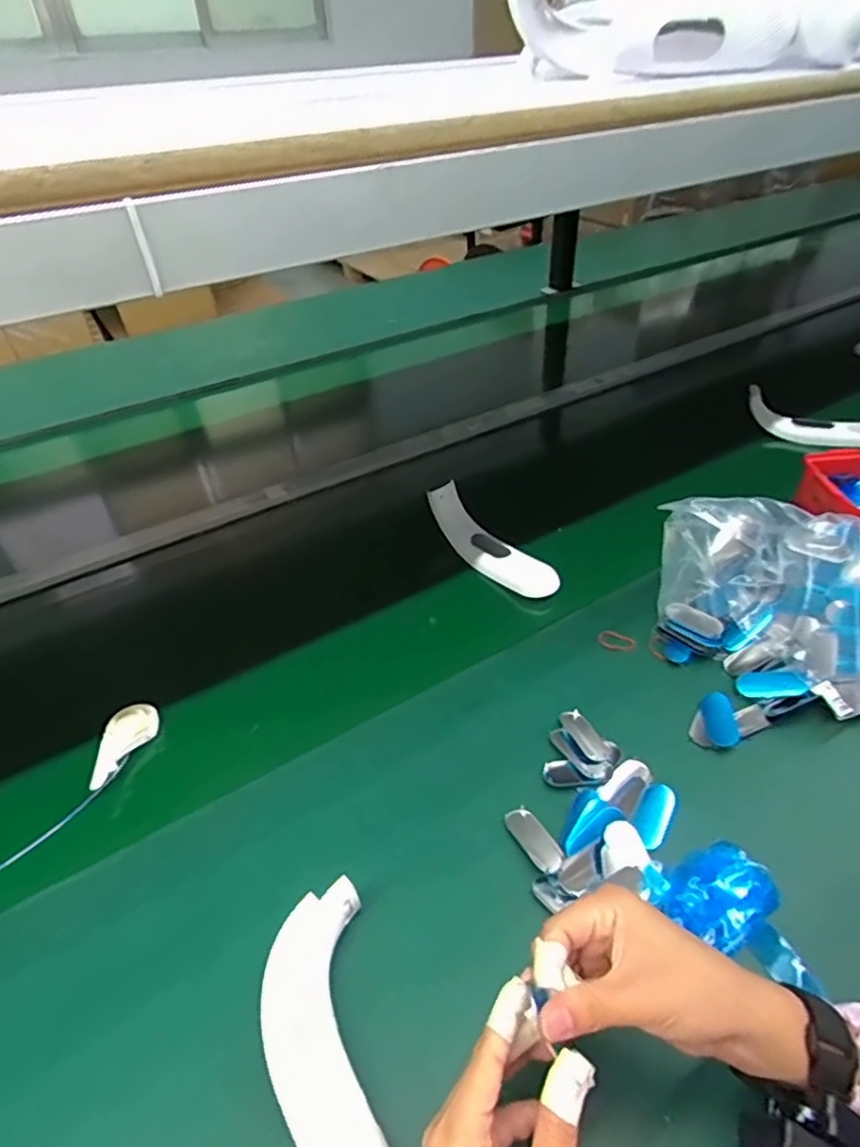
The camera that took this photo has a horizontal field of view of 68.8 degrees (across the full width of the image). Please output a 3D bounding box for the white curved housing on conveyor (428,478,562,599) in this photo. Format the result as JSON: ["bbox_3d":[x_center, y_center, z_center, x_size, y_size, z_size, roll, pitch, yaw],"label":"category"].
[{"bbox_3d":[0.070,-0.034,0.763,0.052,0.041,0.195,-31,59,-29],"label":"white curved housing on conveyor"}]

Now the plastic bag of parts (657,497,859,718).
[{"bbox_3d":[0.356,0.032,0.587,0.284,0.129,0.158,17,45,22],"label":"plastic bag of parts"}]

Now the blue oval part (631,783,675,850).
[{"bbox_3d":[0.179,0.192,0.500,0.026,0.005,0.057,21,46,25],"label":"blue oval part"}]

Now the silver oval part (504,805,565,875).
[{"bbox_3d":[0.081,0.206,0.491,0.026,0.012,0.062,-18,27,-16],"label":"silver oval part"}]

